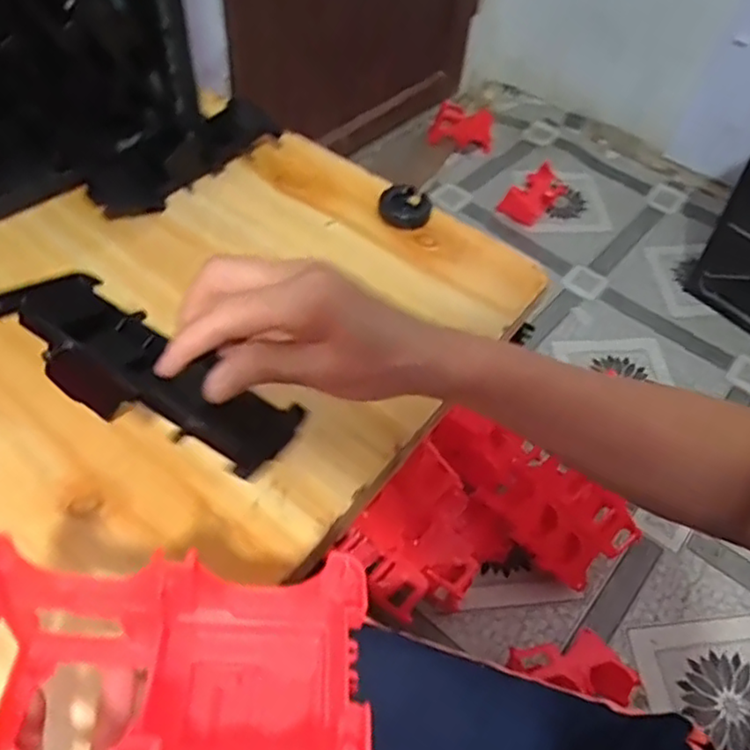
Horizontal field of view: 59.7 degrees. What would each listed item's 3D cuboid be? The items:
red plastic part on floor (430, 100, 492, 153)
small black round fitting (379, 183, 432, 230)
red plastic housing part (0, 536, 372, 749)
[{"bbox_3d":[0.209,-0.597,1.588,0.151,0.107,0.060,6,51,-1],"label":"red plastic part on floor"},{"bbox_3d":[0.027,-0.150,0.583,0.046,0.014,0.047,3,51,-4],"label":"small black round fitting"},{"bbox_3d":[-0.090,0.115,0.255,0.149,0.096,0.086,16,50,-10],"label":"red plastic housing part"}]

